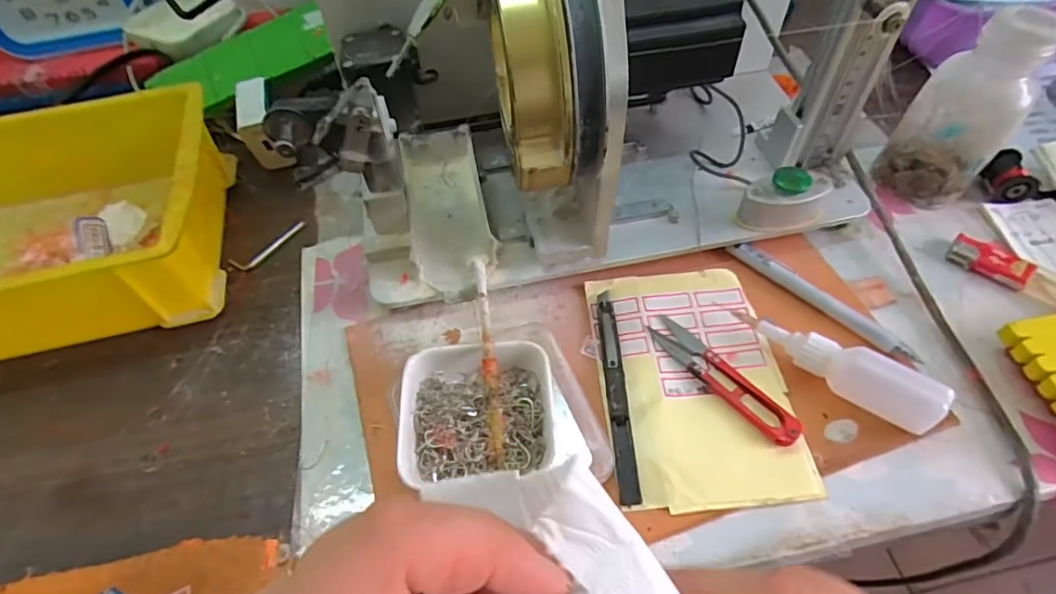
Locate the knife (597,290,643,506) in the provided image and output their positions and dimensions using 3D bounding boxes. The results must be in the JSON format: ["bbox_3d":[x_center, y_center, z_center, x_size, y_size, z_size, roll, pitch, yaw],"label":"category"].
[{"bbox_3d":[0.053,0.052,0.333,0.012,0.007,0.133,-3,55,0],"label":"knife"}]

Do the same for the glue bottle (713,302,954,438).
[{"bbox_3d":[0.172,0.038,0.321,0.115,0.035,0.030,25,60,18],"label":"glue bottle"}]

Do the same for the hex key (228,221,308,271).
[{"bbox_3d":[-0.193,-0.040,0.422,0.061,0.004,0.018,-41,64,-21],"label":"hex key"}]

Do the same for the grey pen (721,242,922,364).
[{"bbox_3d":[0.187,0.002,0.361,0.125,0.010,0.015,38,65,25],"label":"grey pen"}]

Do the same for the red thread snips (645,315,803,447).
[{"bbox_3d":[0.114,0.047,0.332,0.021,0.008,0.103,-35,61,-20],"label":"red thread snips"}]

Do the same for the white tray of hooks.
[{"bbox_3d":[-0.027,0.066,0.312,0.082,0.040,0.082,-6,55,-1],"label":"white tray of hooks"}]

